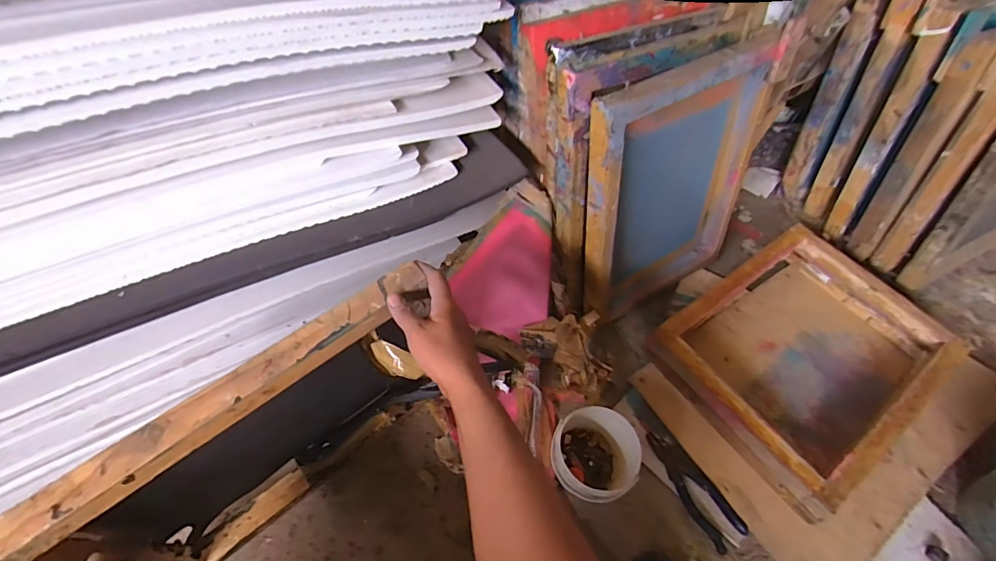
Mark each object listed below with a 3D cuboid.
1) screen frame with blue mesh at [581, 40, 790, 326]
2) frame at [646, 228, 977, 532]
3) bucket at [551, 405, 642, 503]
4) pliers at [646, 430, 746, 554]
[{"bbox_3d":[0.293,-0.143,0.784,0.328,0.448,0.065,-28,49,-17],"label":"screen frame with blue mesh"},{"bbox_3d":[0.567,0.132,0.836,0.451,0.085,0.375,-30,61,-16],"label":"frame"},{"bbox_3d":[0.149,0.282,0.713,0.123,0.113,0.125,2,57,-3],"label":"bucket"},{"bbox_3d":[0.319,0.342,0.745,0.057,0.023,0.191,-28,64,-20],"label":"pliers"}]

